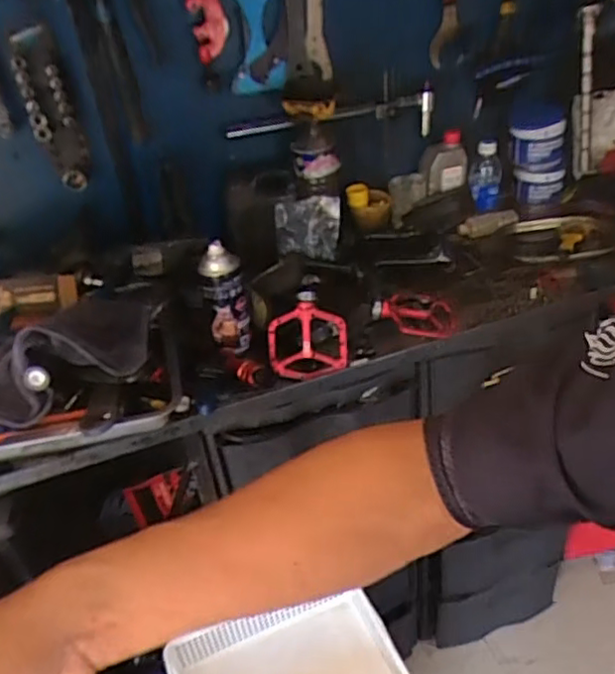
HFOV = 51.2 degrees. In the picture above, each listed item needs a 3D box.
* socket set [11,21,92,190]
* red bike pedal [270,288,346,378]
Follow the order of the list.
[{"bbox_3d":[-0.393,-0.348,0.988,0.068,0.228,0.029,-25,37,-23],"label":"socket set"},{"bbox_3d":[0.000,-0.002,0.928,0.114,0.126,0.021,2,5,7],"label":"red bike pedal"}]

